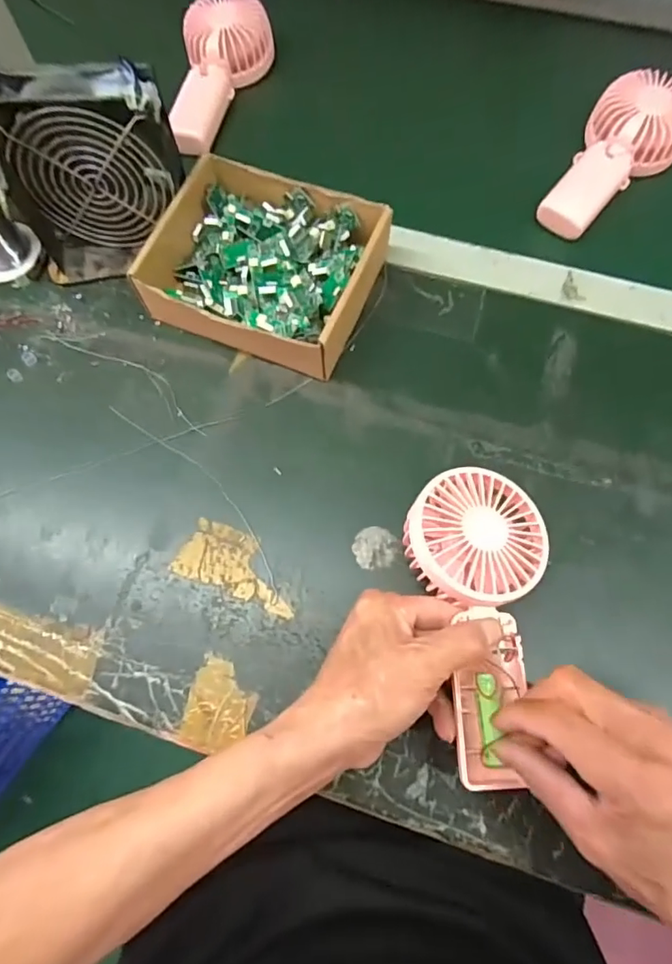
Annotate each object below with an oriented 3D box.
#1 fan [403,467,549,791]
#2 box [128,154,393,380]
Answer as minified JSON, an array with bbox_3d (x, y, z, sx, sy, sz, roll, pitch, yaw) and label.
[{"bbox_3d":[0.090,0.082,0.320,0.089,0.031,0.184,0,74,1],"label":"fan"},{"bbox_3d":[-0.058,-0.171,0.420,0.172,0.051,0.145,20,74,7],"label":"box"}]

